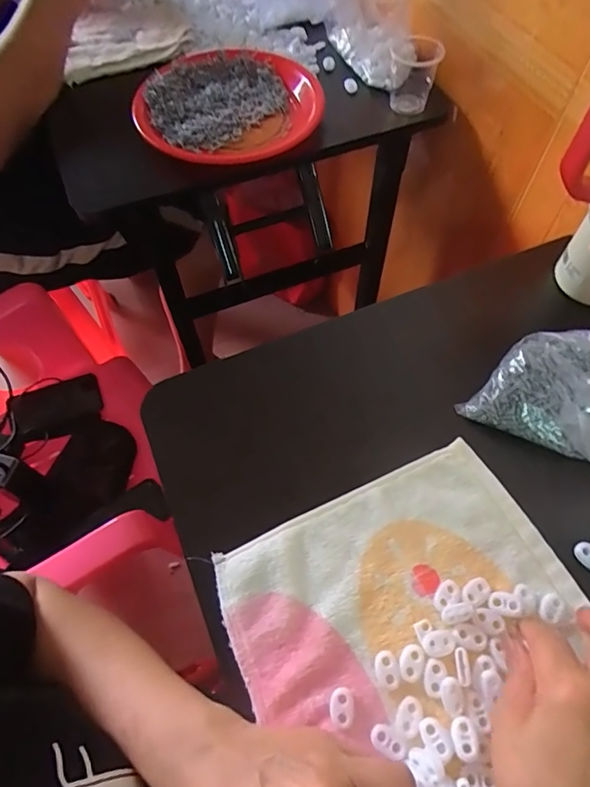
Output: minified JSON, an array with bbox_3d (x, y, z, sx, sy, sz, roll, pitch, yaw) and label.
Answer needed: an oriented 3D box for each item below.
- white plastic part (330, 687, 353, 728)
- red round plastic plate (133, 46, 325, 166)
[{"bbox_3d":[0.030,0.199,0.306,0.014,0.005,0.020,-1,61,1],"label":"white plastic part"},{"bbox_3d":[-0.083,-0.370,0.610,0.224,0.033,0.242,-4,61,-1],"label":"red round plastic plate"}]

